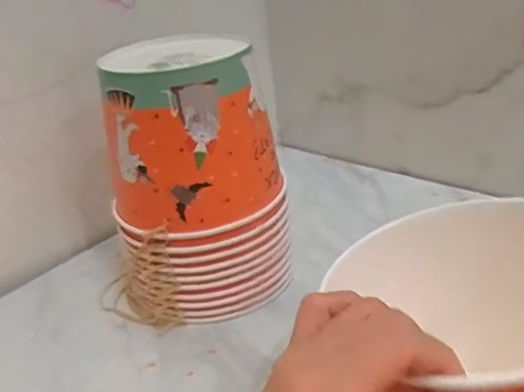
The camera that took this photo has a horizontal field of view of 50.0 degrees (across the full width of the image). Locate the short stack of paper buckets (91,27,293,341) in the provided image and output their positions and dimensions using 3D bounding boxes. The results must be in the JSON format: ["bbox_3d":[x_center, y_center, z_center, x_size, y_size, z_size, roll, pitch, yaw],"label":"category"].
[{"bbox_3d":[-0.074,-0.022,0.518,0.165,0.221,0.157,-12,28,-9],"label":"short stack of paper buckets"}]

